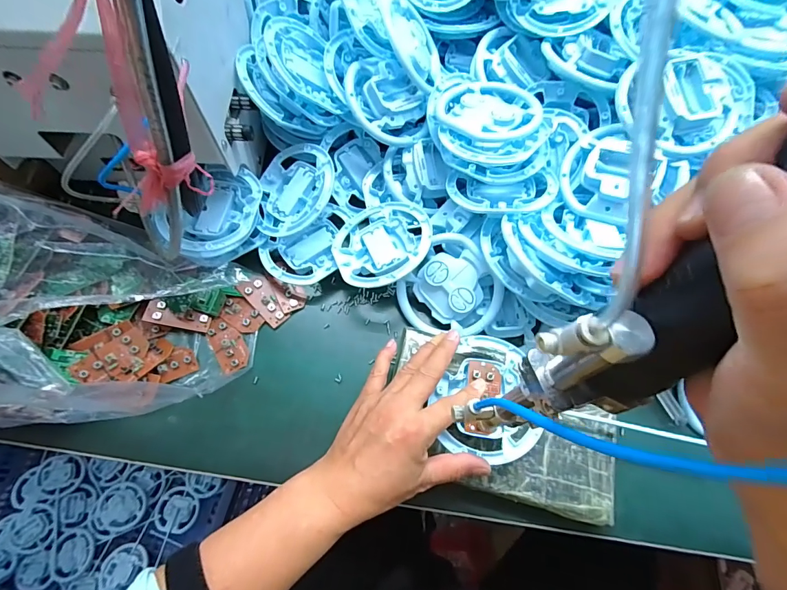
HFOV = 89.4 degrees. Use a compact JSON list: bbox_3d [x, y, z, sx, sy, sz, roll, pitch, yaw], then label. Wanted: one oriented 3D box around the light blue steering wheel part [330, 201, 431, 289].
[{"bbox_3d":[-0.011,-0.052,0.406,0.103,0.029,0.103,-10,51,13],"label":"light blue steering wheel part"}]

